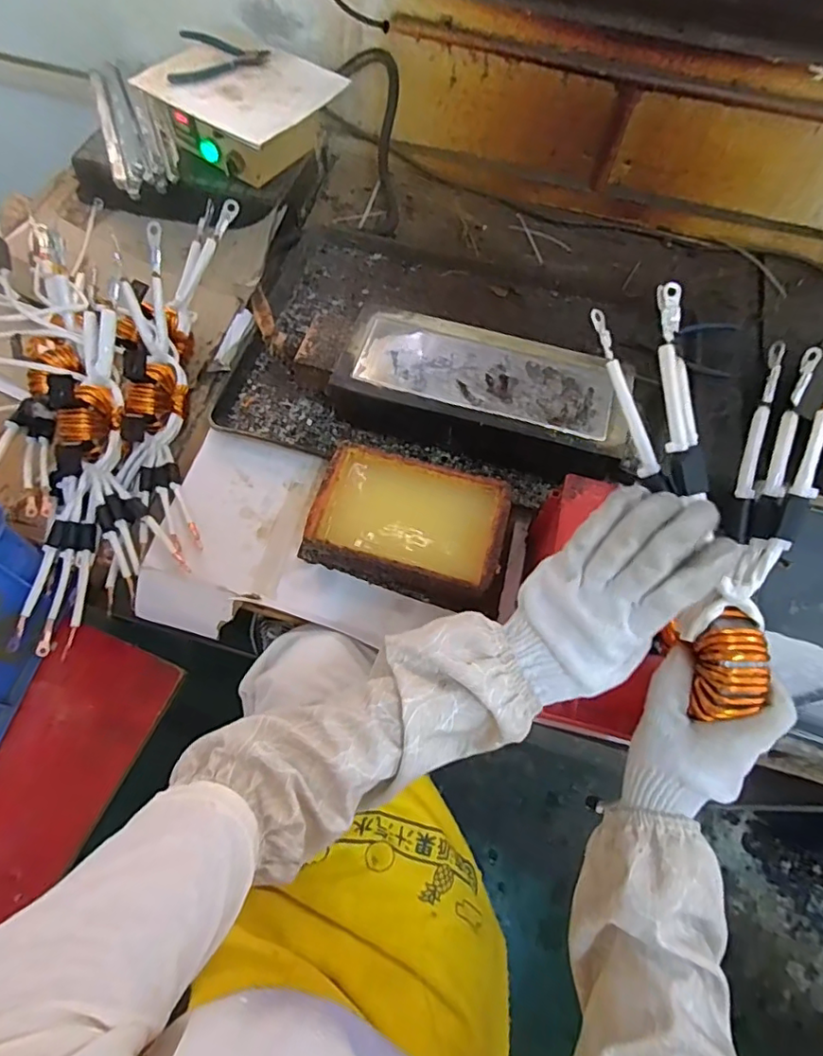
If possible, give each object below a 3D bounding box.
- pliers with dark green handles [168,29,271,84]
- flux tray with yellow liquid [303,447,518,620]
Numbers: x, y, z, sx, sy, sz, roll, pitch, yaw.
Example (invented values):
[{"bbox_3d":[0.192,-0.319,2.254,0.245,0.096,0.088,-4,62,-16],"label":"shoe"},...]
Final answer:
[{"bbox_3d":[-0.273,-0.678,0.802,0.133,0.018,0.113,1,64,-3],"label":"pliers with dark green handles"},{"bbox_3d":[-0.003,-0.002,0.608,0.205,0.061,0.142,20,64,7],"label":"flux tray with yellow liquid"}]

